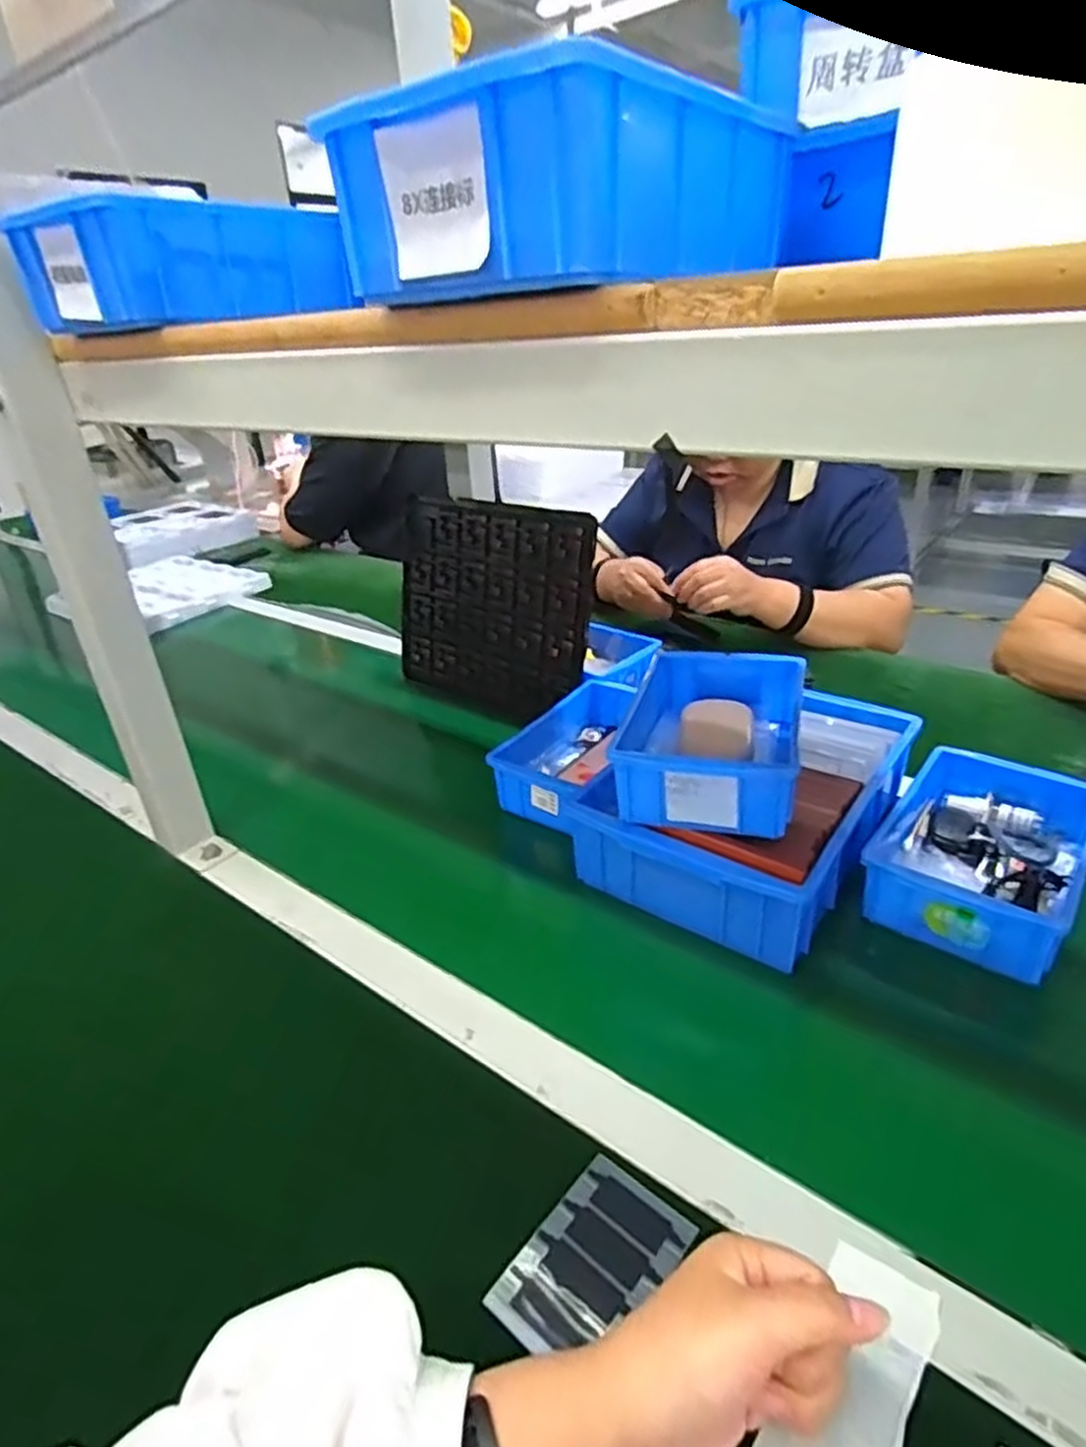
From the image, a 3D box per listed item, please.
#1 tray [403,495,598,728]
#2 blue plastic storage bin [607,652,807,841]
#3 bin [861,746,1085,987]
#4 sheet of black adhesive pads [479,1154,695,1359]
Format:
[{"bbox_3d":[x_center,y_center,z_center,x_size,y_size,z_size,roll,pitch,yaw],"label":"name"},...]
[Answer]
[{"bbox_3d":[-0.067,-0.139,0.923,0.285,0.255,0.018,18,24,34],"label":"tray"},{"bbox_3d":[0.139,0.007,0.618,0.132,0.058,0.200,6,30,18],"label":"blue plastic storage bin"},{"bbox_3d":[0.353,0.101,0.600,0.134,0.052,0.194,20,37,37],"label":"bin"},{"bbox_3d":[0.026,0.276,0.383,0.064,0.004,0.096,20,37,36],"label":"sheet of black adhesive pads"}]

